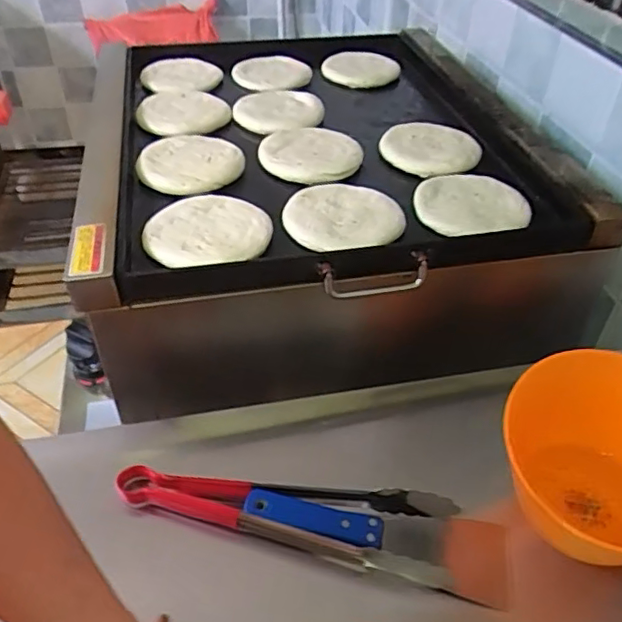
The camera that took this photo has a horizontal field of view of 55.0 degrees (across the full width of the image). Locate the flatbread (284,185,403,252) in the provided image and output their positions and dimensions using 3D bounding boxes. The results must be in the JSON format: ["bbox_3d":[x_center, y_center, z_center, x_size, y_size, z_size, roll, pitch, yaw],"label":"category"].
[{"bbox_3d":[0.032,-0.107,0.664,0.135,0.017,0.132,1,41,-1],"label":"flatbread"}]

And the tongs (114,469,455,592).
[{"bbox_3d":[-0.024,0.167,0.518,0.284,0.033,0.065,11,42,10],"label":"tongs"}]

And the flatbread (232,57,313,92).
[{"bbox_3d":[-0.069,-0.402,1.008,0.122,0.018,0.135,-33,52,-33],"label":"flatbread"}]

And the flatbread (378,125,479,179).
[{"bbox_3d":[0.157,-0.216,0.805,0.125,0.018,0.125,1,41,-1],"label":"flatbread"}]

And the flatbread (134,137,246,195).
[{"bbox_3d":[-0.150,-0.185,0.743,0.126,0.014,0.126,-3,42,-5],"label":"flatbread"}]

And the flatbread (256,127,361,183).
[{"bbox_3d":[-0.001,-0.206,0.773,0.125,0.016,0.129,1,41,-1],"label":"flatbread"}]

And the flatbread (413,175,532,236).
[{"bbox_3d":[0.189,-0.126,0.699,0.129,0.011,0.126,1,41,-1],"label":"flatbread"}]

